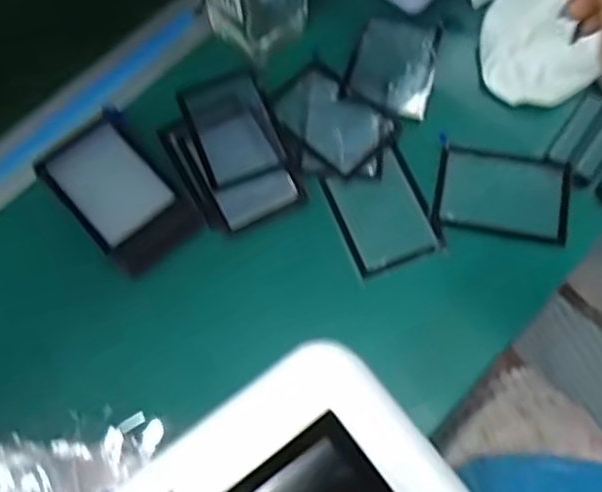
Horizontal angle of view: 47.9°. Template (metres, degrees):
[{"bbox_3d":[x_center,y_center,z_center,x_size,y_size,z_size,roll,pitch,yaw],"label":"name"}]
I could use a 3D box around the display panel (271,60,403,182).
[{"bbox_3d":[0.020,-0.087,0.455,0.081,0.004,0.056,40,76,15],"label":"display panel"}]

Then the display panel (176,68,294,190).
[{"bbox_3d":[-0.045,-0.080,0.450,0.055,0.004,0.078,-21,71,-6],"label":"display panel"}]

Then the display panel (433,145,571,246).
[{"bbox_3d":[0.128,-0.034,0.430,0.080,0.004,0.059,12,71,6],"label":"display panel"}]

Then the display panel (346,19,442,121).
[{"bbox_3d":[0.064,-0.125,0.470,0.055,0.004,0.079,13,66,6],"label":"display panel"}]

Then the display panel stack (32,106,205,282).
[{"bbox_3d":[-0.112,-0.034,0.421,0.062,0.032,0.093,-41,74,-12],"label":"display panel stack"}]

